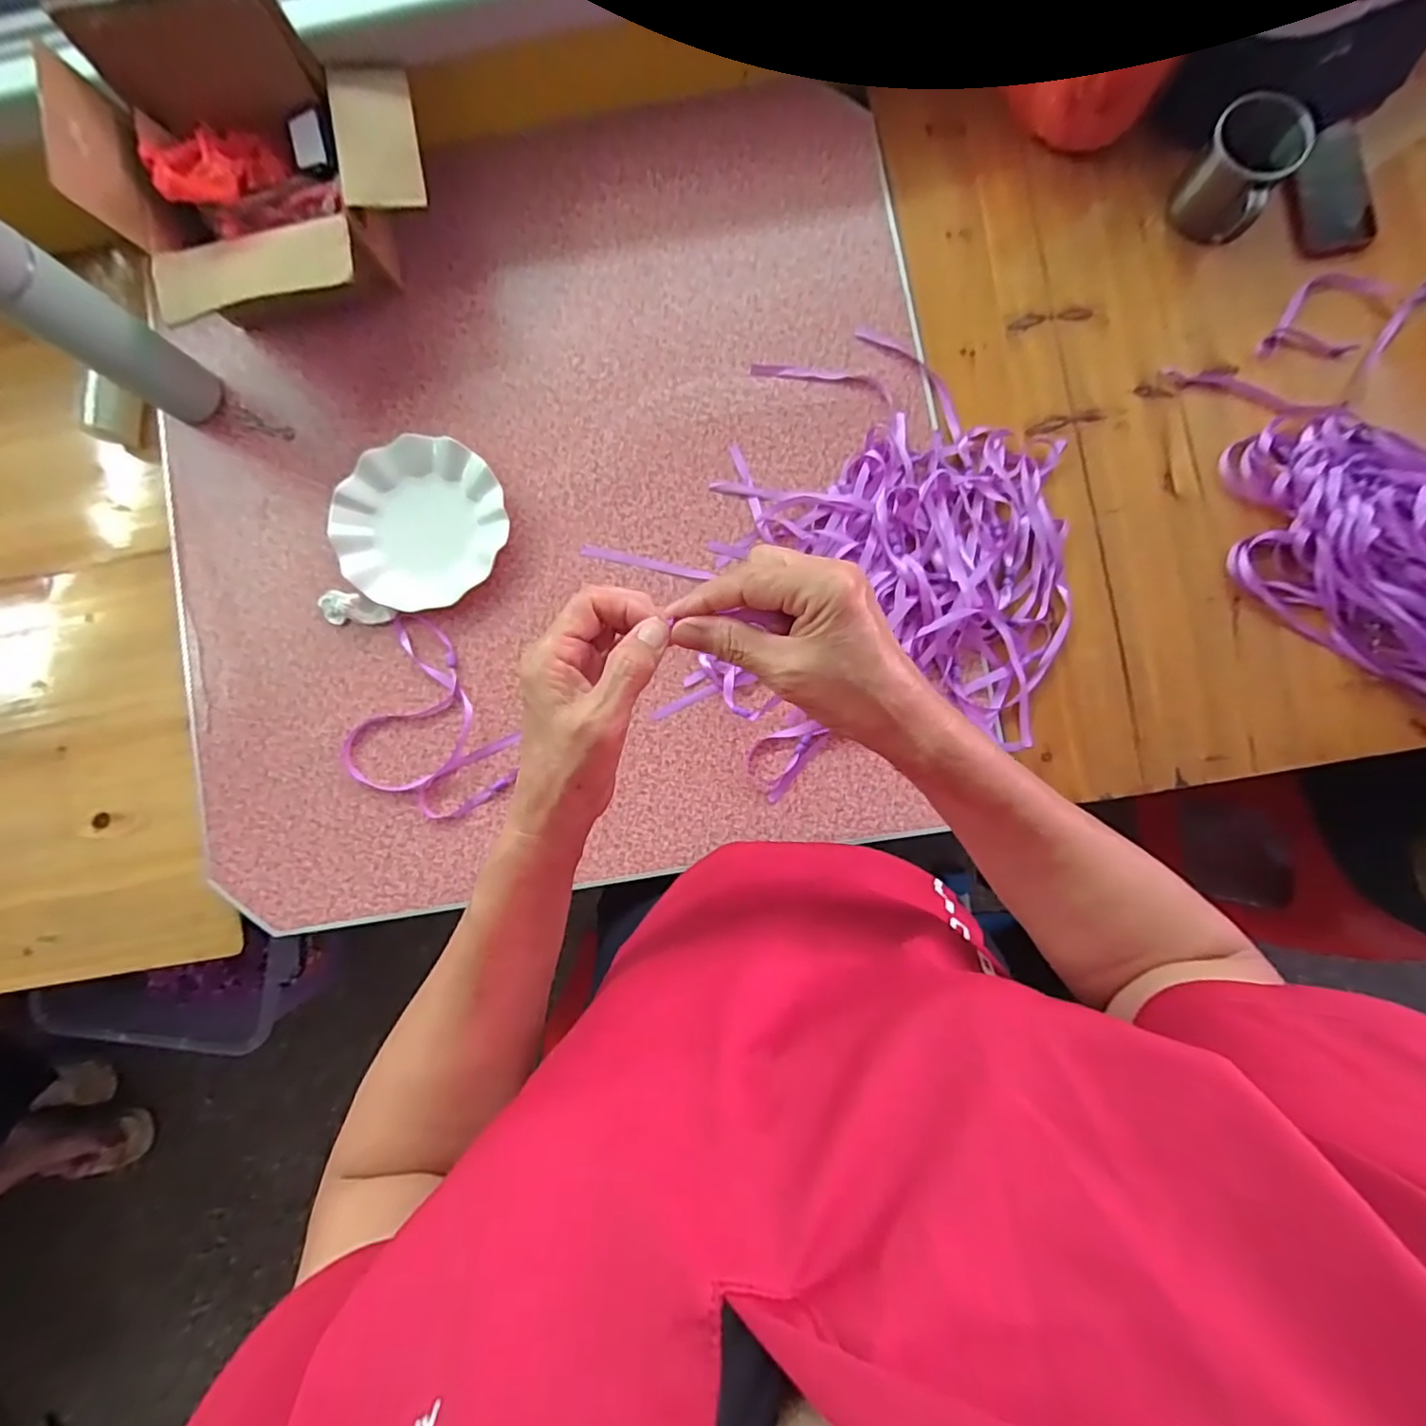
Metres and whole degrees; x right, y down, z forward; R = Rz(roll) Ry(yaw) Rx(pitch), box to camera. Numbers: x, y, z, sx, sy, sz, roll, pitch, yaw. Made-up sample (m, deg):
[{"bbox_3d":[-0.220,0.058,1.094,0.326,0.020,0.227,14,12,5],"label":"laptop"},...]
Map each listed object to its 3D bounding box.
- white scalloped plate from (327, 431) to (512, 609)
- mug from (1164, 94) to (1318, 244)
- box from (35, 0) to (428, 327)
[{"bbox_3d":[-0.314,-0.202,0.648,0.175,0.026,0.180,0,86,2],"label":"white scalloped plate"},{"bbox_3d":[0.519,-0.536,0.606,0.084,0.090,0.073,38,88,4],"label":"mug"},{"bbox_3d":[-0.416,-0.498,0.588,0.268,0.185,0.219,-11,86,1],"label":"box"}]

